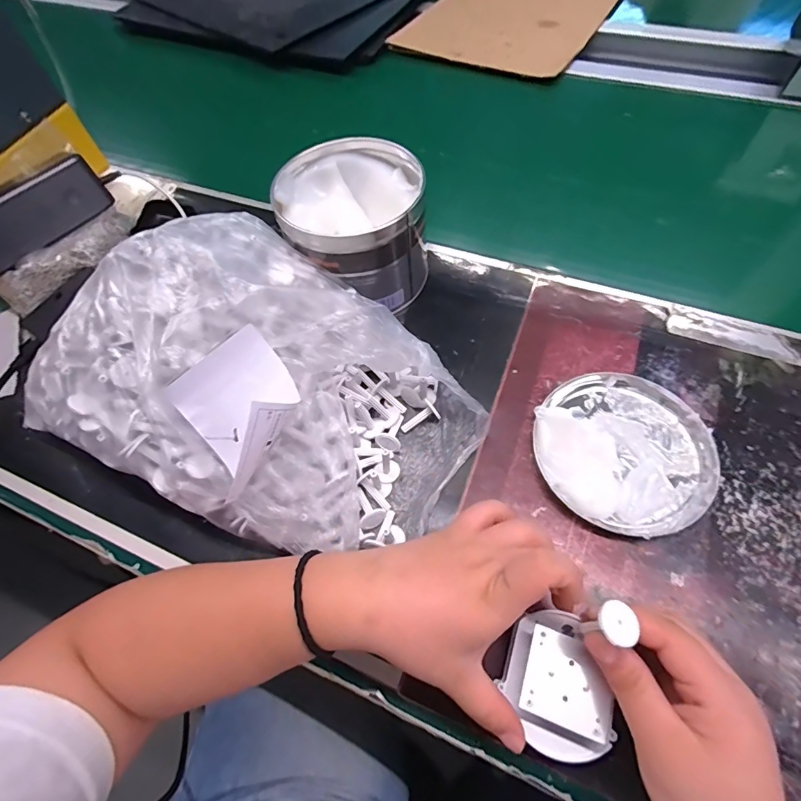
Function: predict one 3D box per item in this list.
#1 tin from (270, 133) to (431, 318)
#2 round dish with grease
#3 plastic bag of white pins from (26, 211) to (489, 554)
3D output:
[{"bbox_3d":[-0.042,-0.153,0.400,0.119,0.100,0.117,-2,61,3],"label":"tin"},{"bbox_3d":[0.168,0.034,0.328,0.126,0.022,0.126,-2,61,3],"label":"round dish with grease"},{"bbox_3d":[-0.095,-0.011,0.317,0.277,0.115,0.204,27,66,17],"label":"plastic bag of white pins"}]

